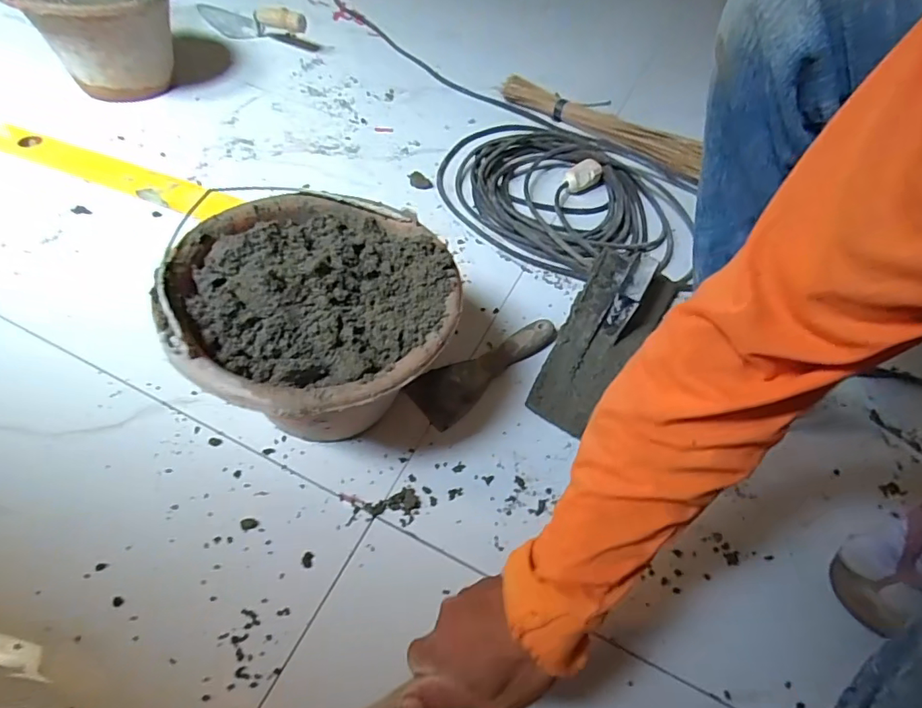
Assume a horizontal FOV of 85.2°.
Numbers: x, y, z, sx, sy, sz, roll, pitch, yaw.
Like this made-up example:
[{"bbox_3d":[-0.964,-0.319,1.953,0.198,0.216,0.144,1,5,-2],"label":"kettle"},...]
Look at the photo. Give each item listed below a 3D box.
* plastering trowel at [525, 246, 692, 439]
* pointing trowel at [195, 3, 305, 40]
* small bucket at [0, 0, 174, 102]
[{"bbox_3d":[0.183,-0.049,0.635,0.109,0.058,0.315,32,56,18],"label":"plastering trowel"},{"bbox_3d":[-0.453,-0.718,1.079,0.351,0.056,0.067,25,52,32],"label":"pointing trowel"},{"bbox_3d":[-0.604,-0.557,0.865,0.237,0.163,0.261,-13,55,-16],"label":"small bucket"}]

